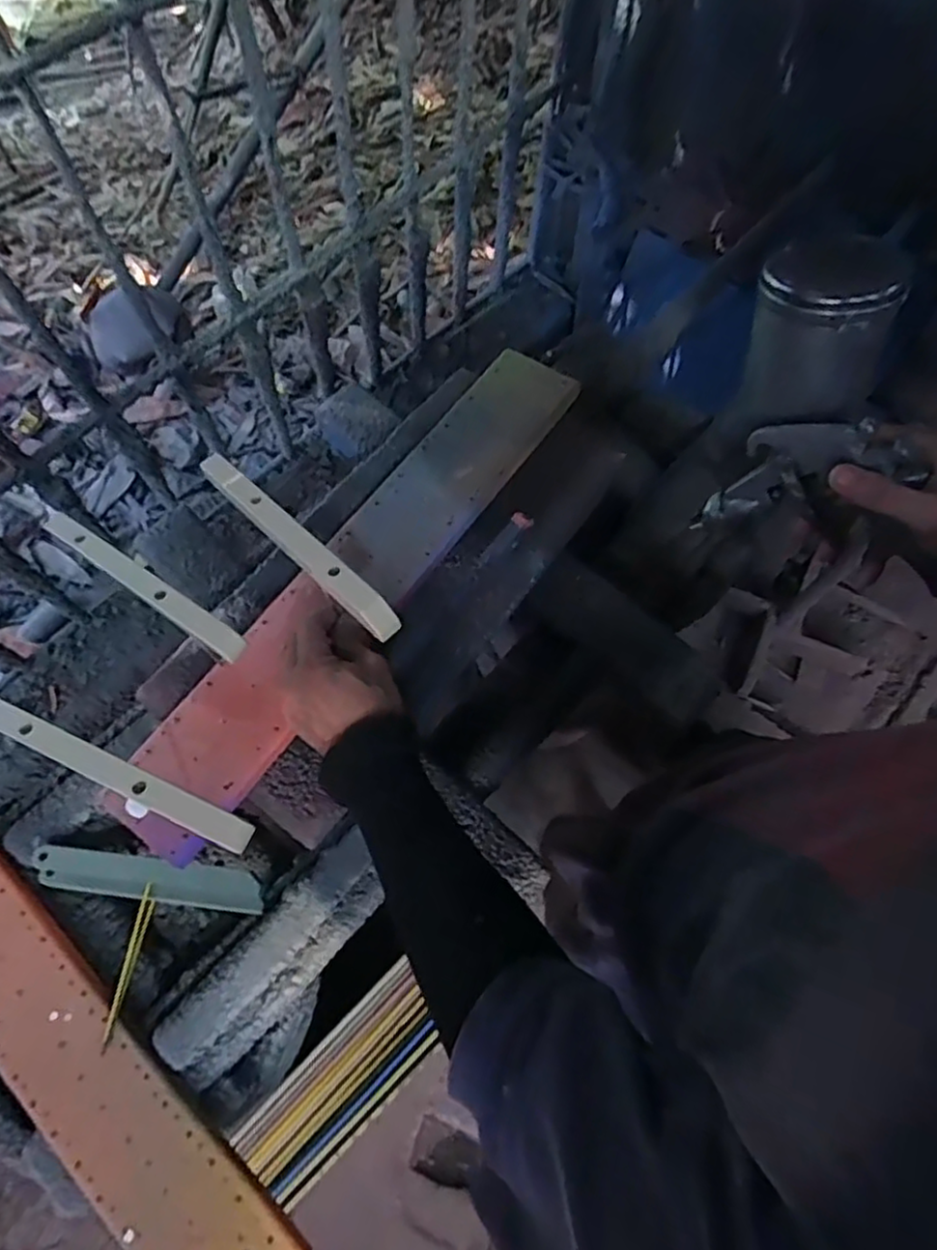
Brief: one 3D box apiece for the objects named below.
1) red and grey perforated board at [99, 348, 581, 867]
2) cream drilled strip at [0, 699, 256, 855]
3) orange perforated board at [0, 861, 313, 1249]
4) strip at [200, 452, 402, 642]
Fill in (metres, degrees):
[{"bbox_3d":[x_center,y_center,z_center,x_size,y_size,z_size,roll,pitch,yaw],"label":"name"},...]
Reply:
[{"bbox_3d":[-0.074,-0.064,0.579,0.094,0.020,0.495,35,72,13],"label":"red and grey perforated board"},{"bbox_3d":[-0.196,0.078,0.366,0.187,0.005,0.016,20,75,16],"label":"cream drilled strip"},{"bbox_3d":[-0.342,0.318,0.543,0.530,0.015,0.087,41,75,12],"label":"orange perforated board"},{"bbox_3d":[-0.113,-0.055,0.424,0.018,0.017,0.192,-41,64,-20],"label":"strip"}]

